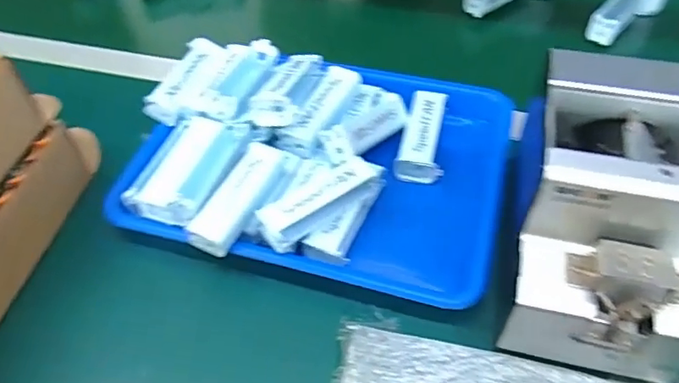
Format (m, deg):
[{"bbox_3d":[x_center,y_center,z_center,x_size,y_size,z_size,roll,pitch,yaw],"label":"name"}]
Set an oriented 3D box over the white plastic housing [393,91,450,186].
[{"bbox_3d":[0.083,-0.056,0.530,0.041,0.018,0.106,10,52,10],"label":"white plastic housing"}]

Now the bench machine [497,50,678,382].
[{"bbox_3d":[0.193,0.024,0.387,0.123,0.152,0.174,11,53,11],"label":"bench machine"}]

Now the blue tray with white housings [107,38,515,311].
[{"bbox_3d":[-0.021,-0.037,0.497,0.334,0.073,0.234,9,52,9],"label":"blue tray with white housings"}]

